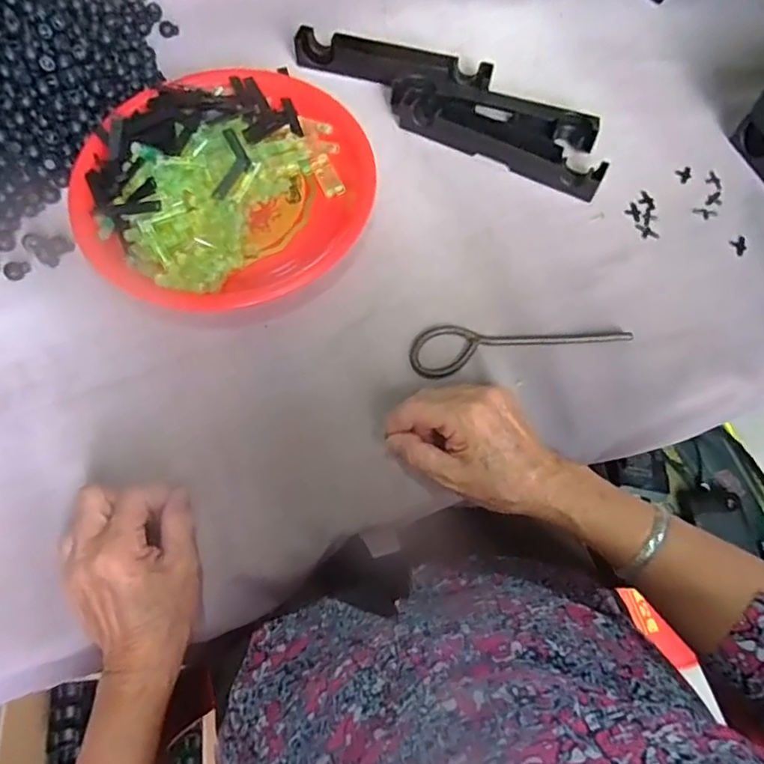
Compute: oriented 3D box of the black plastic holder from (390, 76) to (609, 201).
[{"bbox_3d":[0.111,-0.241,0.552,0.207,0.033,0.073,26,69,11],"label":"black plastic holder"}]

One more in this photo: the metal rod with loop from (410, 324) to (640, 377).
[{"bbox_3d":[0.109,-0.037,0.476,0.175,0.006,0.046,-12,67,-4],"label":"metal rod with loop"}]

